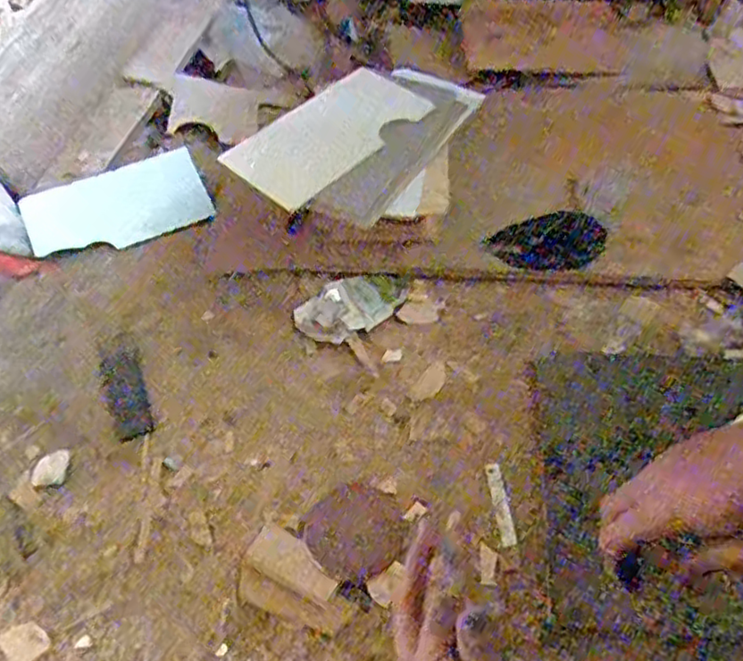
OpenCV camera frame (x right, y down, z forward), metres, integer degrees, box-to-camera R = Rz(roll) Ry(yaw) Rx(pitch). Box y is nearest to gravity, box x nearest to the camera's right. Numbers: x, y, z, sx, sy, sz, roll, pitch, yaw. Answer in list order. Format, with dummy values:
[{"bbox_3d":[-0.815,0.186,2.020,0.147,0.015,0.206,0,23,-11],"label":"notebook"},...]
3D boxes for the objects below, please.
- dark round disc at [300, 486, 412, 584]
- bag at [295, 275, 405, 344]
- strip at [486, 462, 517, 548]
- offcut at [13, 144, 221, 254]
[{"bbox_3d":[-0.015,0.202,0.658,0.100,0.006,0.088,-24,65,-14],"label":"dark round disc"},{"bbox_3d":[-0.024,-0.030,0.814,0.139,0.015,0.077,-21,64,-5],"label":"bag"},{"bbox_3d":[0.132,0.176,0.667,0.015,0.004,0.085,-7,63,-5],"label":"strip"},{"bbox_3d":[-0.362,-0.177,0.931,0.246,0.012,0.108,-20,87,-7],"label":"offcut"}]

